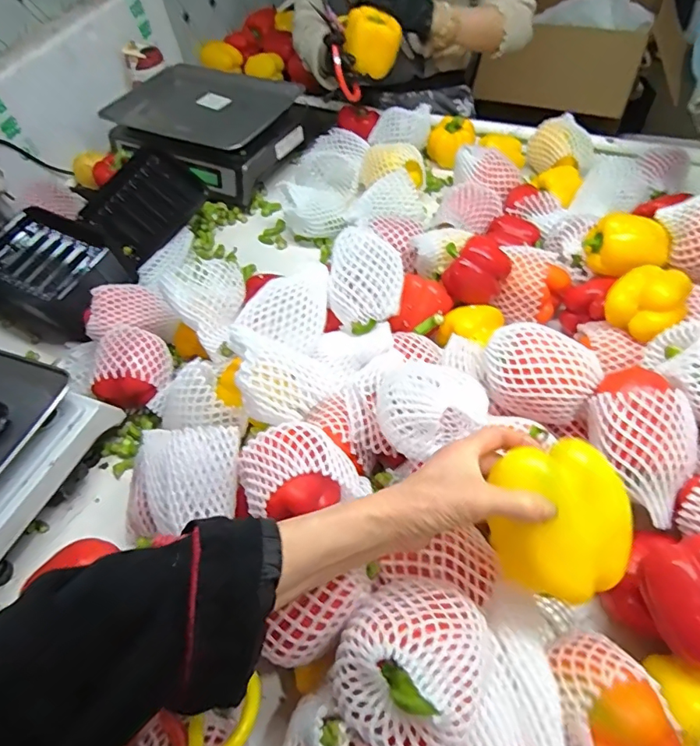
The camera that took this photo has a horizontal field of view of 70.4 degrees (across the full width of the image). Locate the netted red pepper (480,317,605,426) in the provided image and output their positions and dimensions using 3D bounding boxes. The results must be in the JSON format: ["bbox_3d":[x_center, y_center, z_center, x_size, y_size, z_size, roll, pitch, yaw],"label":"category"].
[{"bbox_3d":[0.187,0.006,0.505,0.111,0.079,0.069,27,59,23],"label":"netted red pepper"}]

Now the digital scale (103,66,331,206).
[{"bbox_3d":[-0.270,-0.465,0.954,0.331,0.111,0.283,34,63,27],"label":"digital scale"}]

